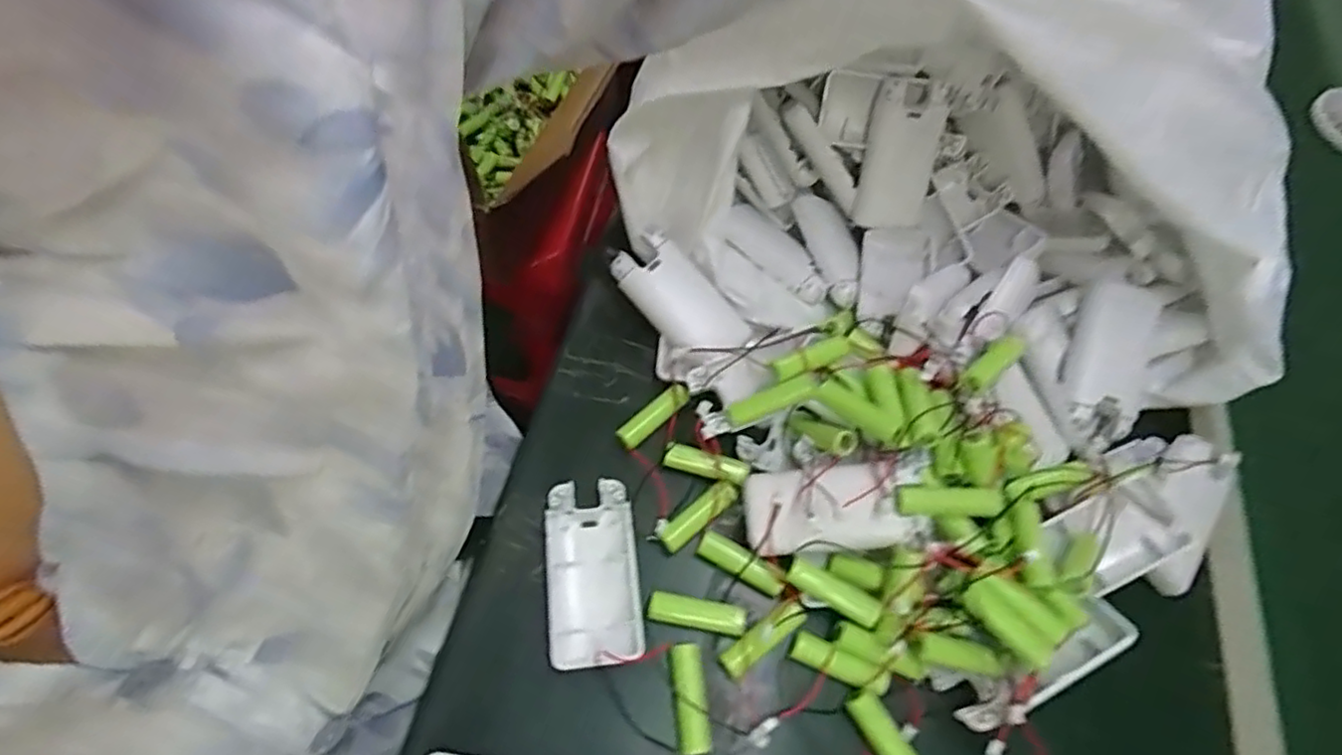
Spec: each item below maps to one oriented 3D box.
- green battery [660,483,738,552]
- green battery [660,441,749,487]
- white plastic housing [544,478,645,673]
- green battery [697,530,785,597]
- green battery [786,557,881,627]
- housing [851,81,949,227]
[{"bbox_3d":[0.016,0.078,0.373,0.050,0.014,0.014,-39,74,-19],"label":"green battery"},{"bbox_3d":[0.021,0.050,0.381,0.048,0.011,0.013,15,66,3],"label":"green battery"},{"bbox_3d":[-0.042,0.104,0.352,0.047,0.015,0.094,-5,66,-6],"label":"white plastic housing"},{"bbox_3d":[0.039,0.102,0.360,0.049,0.014,0.014,28,67,9],"label":"green battery"},{"bbox_3d":[0.084,0.113,0.343,0.050,0.014,0.015,26,67,7],"label":"green battery"},{"bbox_3d":[0.152,-0.145,0.438,0.041,0.095,0.023,0,37,-3],"label":"housing"}]

